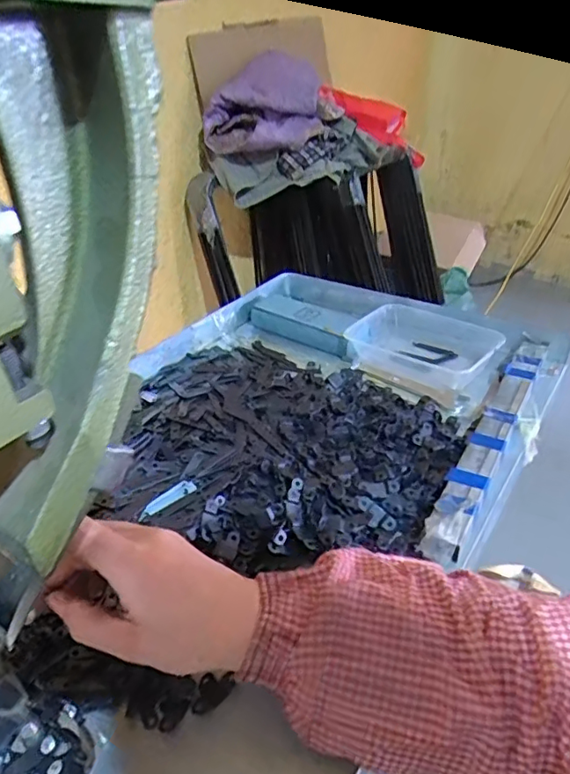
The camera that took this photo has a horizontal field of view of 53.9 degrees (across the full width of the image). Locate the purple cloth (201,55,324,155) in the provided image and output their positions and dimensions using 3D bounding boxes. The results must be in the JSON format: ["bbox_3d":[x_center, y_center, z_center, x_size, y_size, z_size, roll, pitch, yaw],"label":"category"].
[{"bbox_3d":[-0.063,-0.677,1.354,0.297,0.204,0.069,7,35,14],"label":"purple cloth"}]

